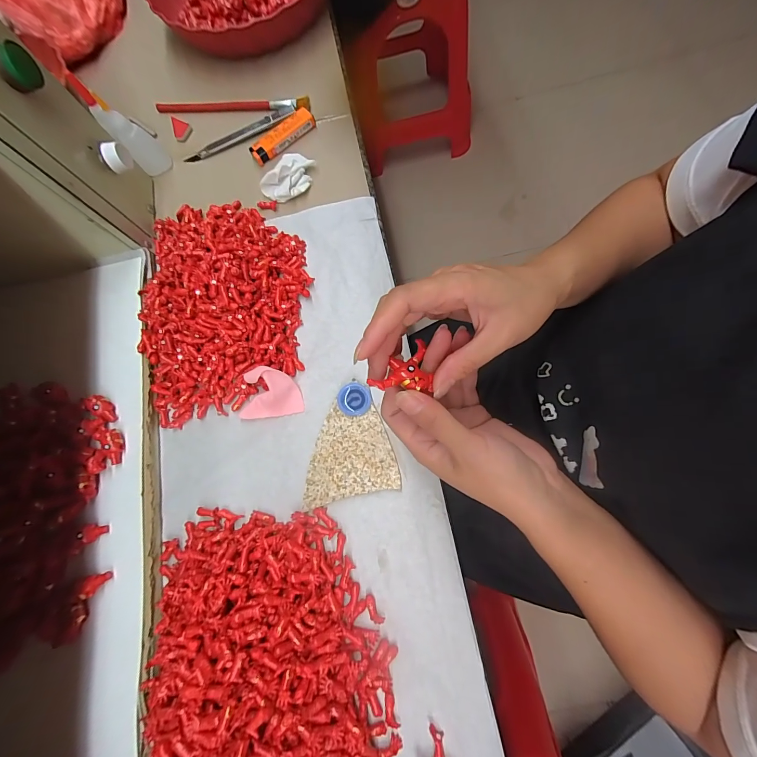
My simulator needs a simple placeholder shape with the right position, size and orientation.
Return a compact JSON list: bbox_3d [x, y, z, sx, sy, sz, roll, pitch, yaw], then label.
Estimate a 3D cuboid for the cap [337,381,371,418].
[{"bbox_3d":[-0.022,0.019,0.311,0.030,0.007,0.030,-2,78,8],"label":"cap"}]

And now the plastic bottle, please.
[{"bbox_3d":[-0.274,-0.265,0.365,0.022,0.099,0.030,17,74,39],"label":"plastic bottle"}]

